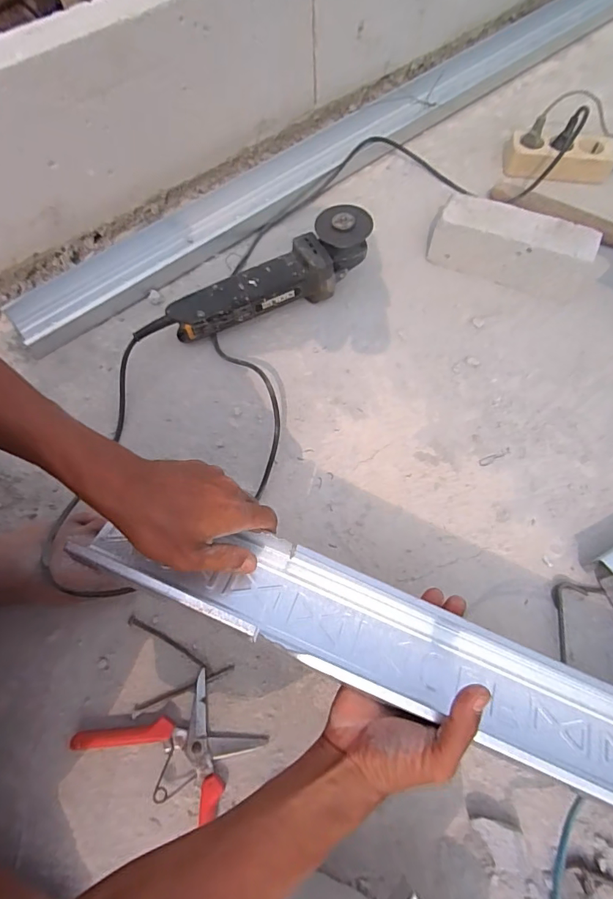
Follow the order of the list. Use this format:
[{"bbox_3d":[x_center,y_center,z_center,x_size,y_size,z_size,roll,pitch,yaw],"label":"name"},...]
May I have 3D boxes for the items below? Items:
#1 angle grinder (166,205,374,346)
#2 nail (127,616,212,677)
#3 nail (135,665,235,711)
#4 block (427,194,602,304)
[{"bbox_3d":[-0.042,-0.212,0.574,0.272,0.093,0.068,-29,68,-11],"label":"angle grinder"},{"bbox_3d":[-0.134,0.193,0.444,0.099,0.004,0.010,25,69,12],"label":"nail"},{"bbox_3d":[-0.115,0.227,0.426,0.097,0.004,0.007,-19,67,-7],"label":"nail"},{"bbox_3d":[0.283,-0.273,0.607,0.219,0.076,0.067,22,69,11],"label":"block"}]

